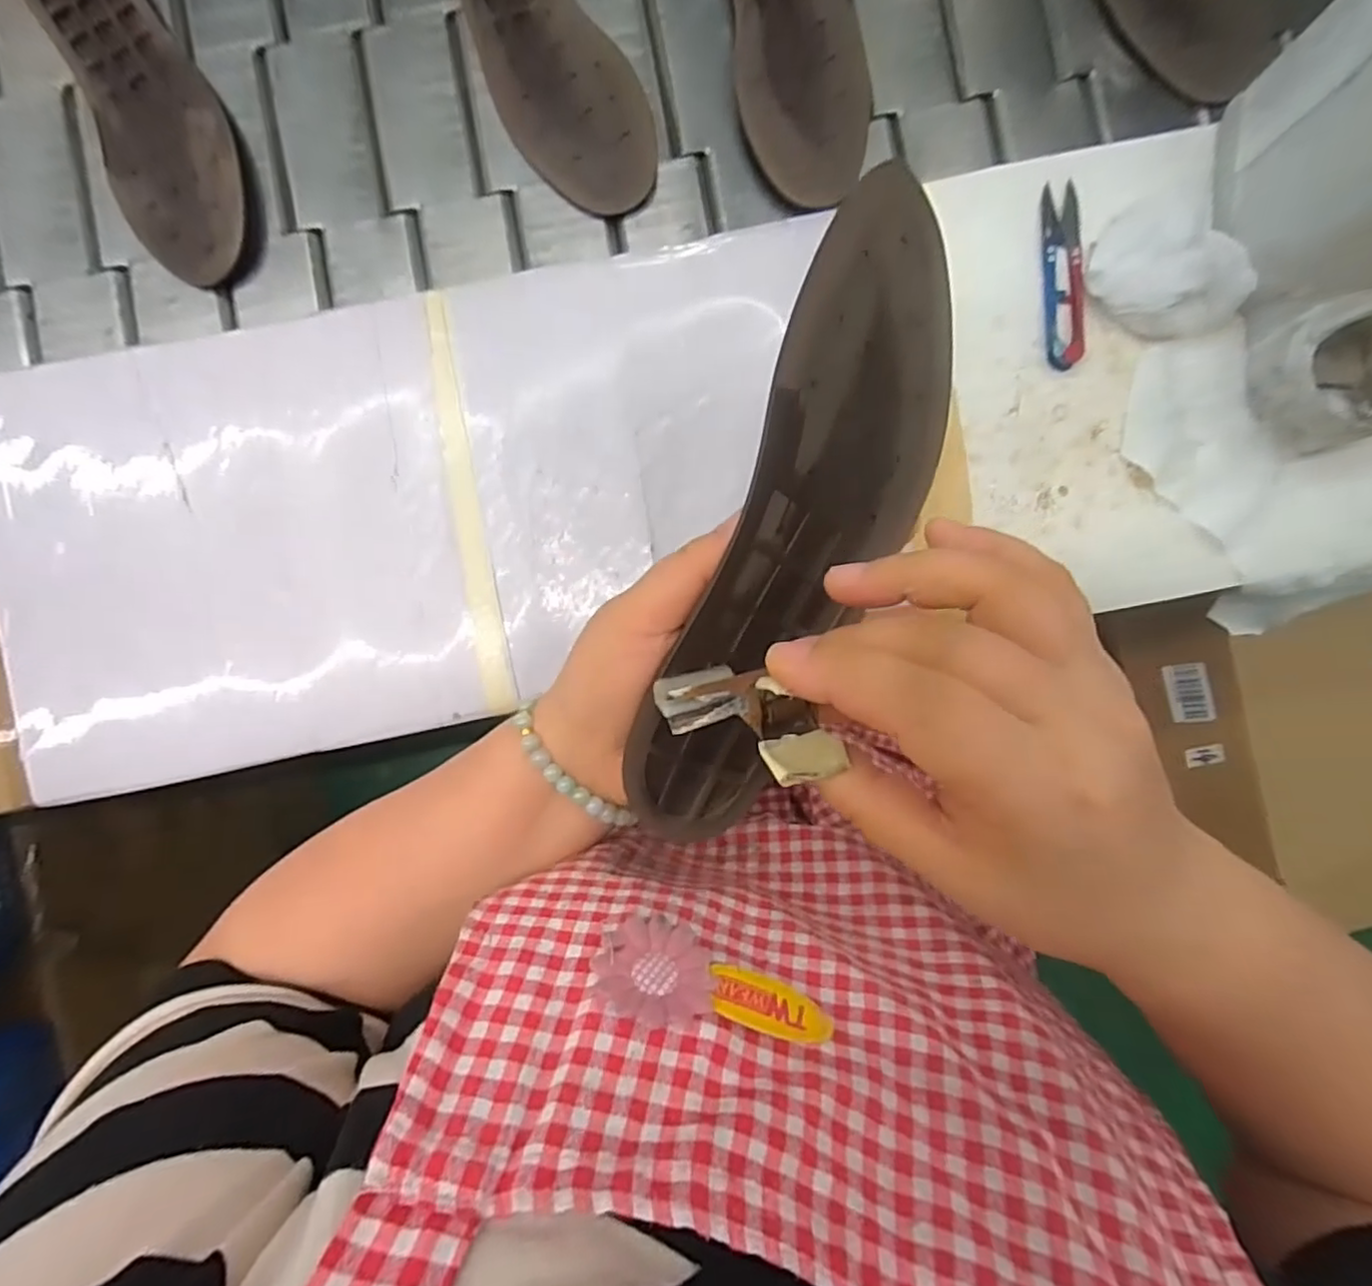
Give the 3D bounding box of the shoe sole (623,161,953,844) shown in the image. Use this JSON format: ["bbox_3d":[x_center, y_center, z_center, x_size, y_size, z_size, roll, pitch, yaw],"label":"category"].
[{"bbox_3d":[0.042,-0.042,0.254,0.080,0.028,0.250,20,96,-31],"label":"shoe sole"}]

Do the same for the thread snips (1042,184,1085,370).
[{"bbox_3d":[0.208,-0.203,0.361,0.019,0.007,0.102,0,87,-2],"label":"thread snips"}]

